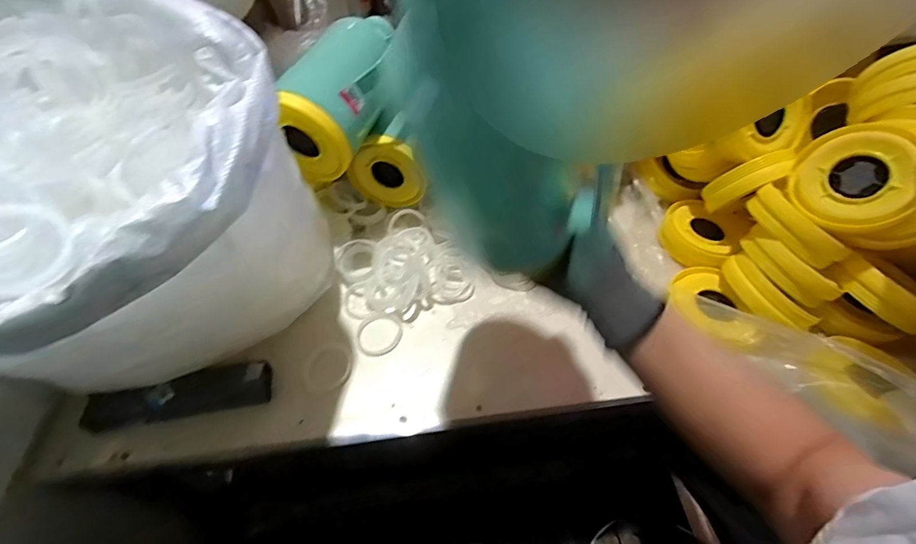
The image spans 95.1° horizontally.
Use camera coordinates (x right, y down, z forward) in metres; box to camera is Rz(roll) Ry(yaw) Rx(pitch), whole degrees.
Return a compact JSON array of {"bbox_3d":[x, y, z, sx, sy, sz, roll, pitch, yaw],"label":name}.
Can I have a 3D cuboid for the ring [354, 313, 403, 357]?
[{"bbox_3d":[-0.113,0.091,0.603,0.069,0.008,0.062,-34,60,-25],"label":"ring"}]

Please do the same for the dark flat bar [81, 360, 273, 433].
[{"bbox_3d":[-0.344,0.153,0.518,0.208,0.037,0.049,-11,52,-10],"label":"dark flat bar"}]

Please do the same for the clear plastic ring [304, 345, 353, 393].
[{"bbox_3d":[-0.173,0.126,0.559,0.064,0.004,0.066,1,51,-1],"label":"clear plastic ring"}]

